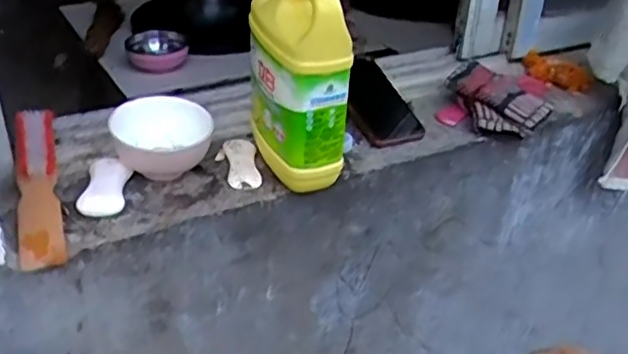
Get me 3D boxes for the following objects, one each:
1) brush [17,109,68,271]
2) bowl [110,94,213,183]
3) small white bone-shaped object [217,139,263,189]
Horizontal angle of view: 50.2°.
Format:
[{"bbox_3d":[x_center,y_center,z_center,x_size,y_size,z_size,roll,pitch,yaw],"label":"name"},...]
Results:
[{"bbox_3d":[-0.276,0.010,0.671,0.040,0.020,0.193,-8,54,-17],"label":"brush"},{"bbox_3d":[-0.169,-0.045,0.758,0.102,0.060,0.102,2,32,-1],"label":"bowl"},{"bbox_3d":[-0.084,-0.015,0.764,0.043,0.010,0.080,-7,47,-16],"label":"small white bone-shaped object"}]

